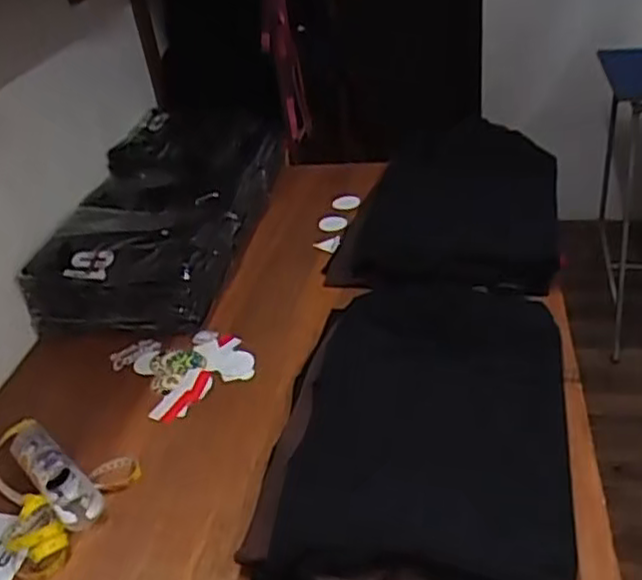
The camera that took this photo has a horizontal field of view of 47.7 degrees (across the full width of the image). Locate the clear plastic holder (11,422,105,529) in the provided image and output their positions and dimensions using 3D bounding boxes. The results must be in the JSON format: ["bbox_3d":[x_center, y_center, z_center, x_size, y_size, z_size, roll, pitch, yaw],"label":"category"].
[{"bbox_3d":[-0.352,0.237,0.951,0.055,0.053,0.199,-30,41,-31],"label":"clear plastic holder"}]

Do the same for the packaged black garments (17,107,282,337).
[{"bbox_3d":[-0.303,-0.145,1.406,0.314,0.153,0.567,1,35,10],"label":"packaged black garments"}]

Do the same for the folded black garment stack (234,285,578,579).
[{"bbox_3d":[0.131,0.169,0.942,0.348,0.083,0.553,4,36,15],"label":"folded black garment stack"}]

